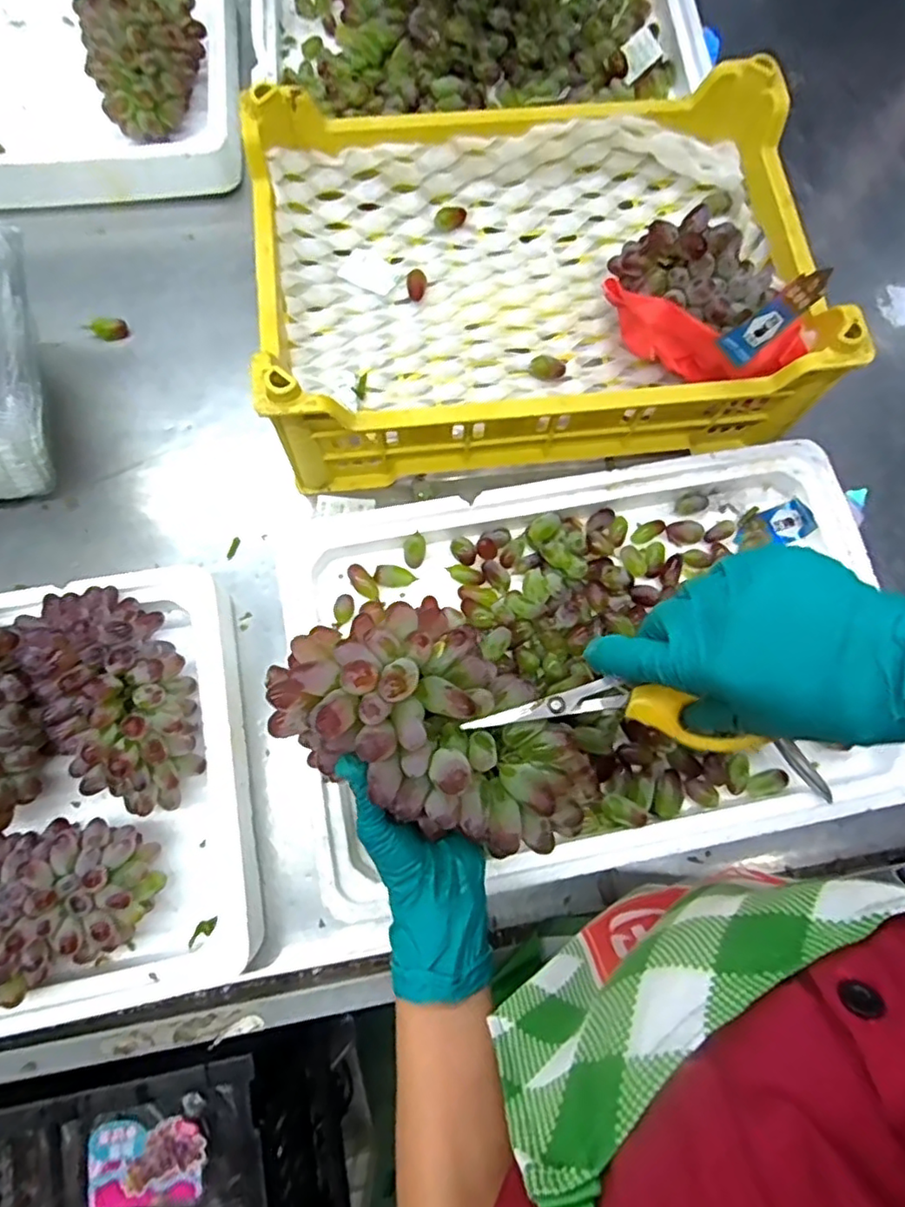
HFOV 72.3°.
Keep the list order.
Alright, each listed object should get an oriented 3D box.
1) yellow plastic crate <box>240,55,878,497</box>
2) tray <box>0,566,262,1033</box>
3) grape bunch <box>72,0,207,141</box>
[{"bbox_3d":[0.068,-0.281,0.541,0.451,0.134,0.306,-6,75,-4],"label":"yellow plastic crate"},{"bbox_3d":[-0.390,0.146,0.420,0.463,0.105,0.295,-11,75,-5],"label":"tray"},{"bbox_3d":[-0.299,-0.546,0.601,0.089,0.093,0.156,-1,74,-2],"label":"grape bunch"}]

